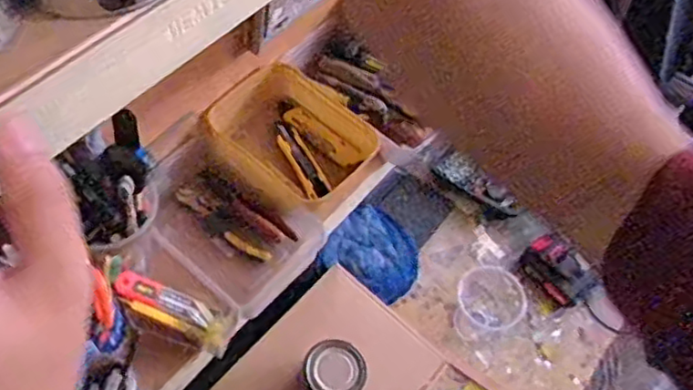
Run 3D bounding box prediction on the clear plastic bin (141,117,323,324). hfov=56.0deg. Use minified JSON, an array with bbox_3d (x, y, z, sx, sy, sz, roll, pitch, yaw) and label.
[{"bbox_3d":[-0.162,0.029,0.839,0.154,0.064,0.246,-39,68,-25],"label":"clear plastic bin"}]

